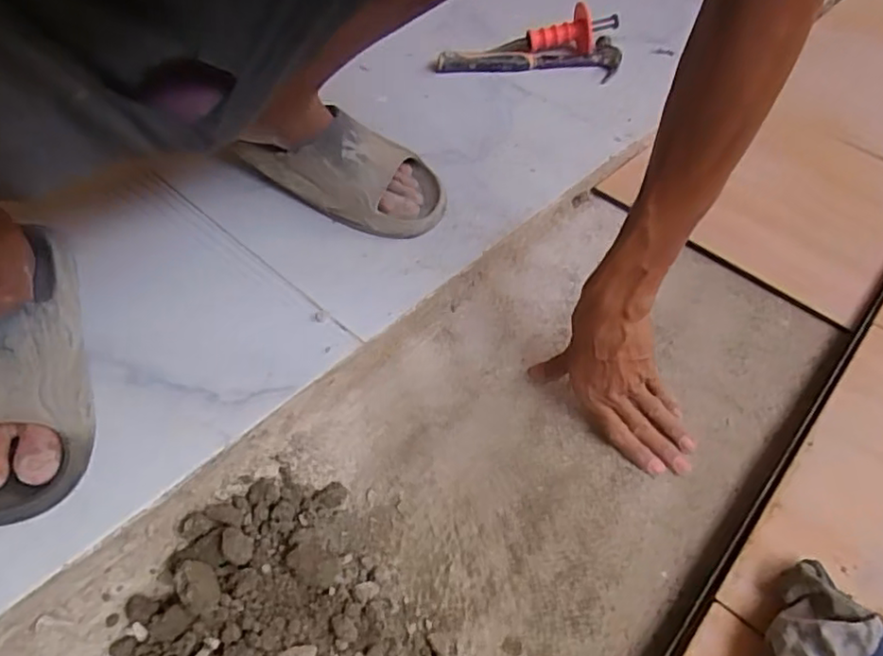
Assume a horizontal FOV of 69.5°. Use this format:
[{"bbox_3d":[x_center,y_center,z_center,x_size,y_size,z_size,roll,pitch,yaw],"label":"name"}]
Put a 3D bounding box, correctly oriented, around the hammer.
[{"bbox_3d":[0.141,-0.405,0.977,0.294,0.035,0.085,-12,50,-13],"label":"hammer"}]

